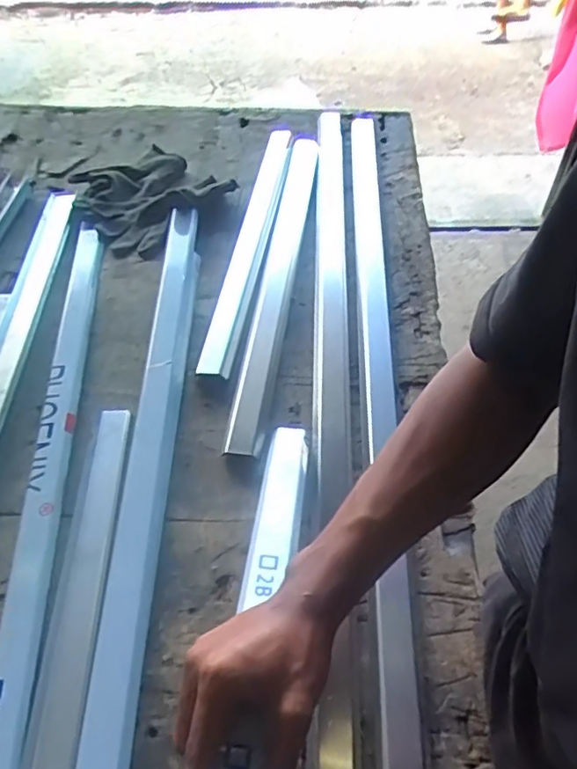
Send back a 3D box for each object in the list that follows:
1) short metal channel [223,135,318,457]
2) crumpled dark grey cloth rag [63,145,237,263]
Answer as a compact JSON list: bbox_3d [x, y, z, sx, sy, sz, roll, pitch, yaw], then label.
[{"bbox_3d":[-0.009,-0.168,0.842,0.047,0.024,0.627,6,52,5],"label":"short metal channel"},{"bbox_3d":[-0.233,-0.304,0.946,0.232,0.031,0.218,36,60,26],"label":"crumpled dark grey cloth rag"}]

